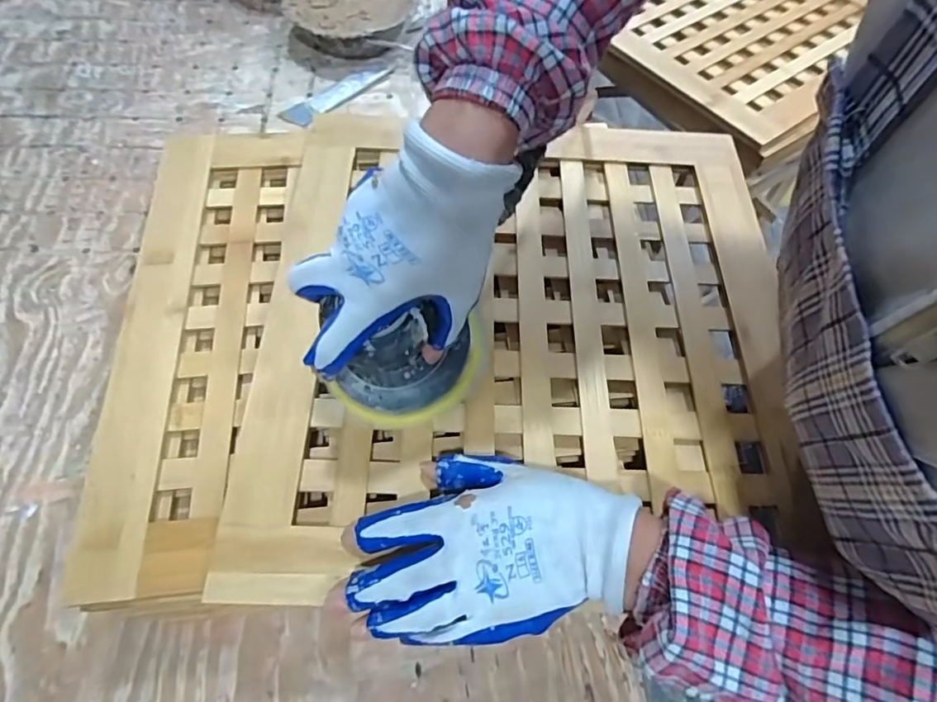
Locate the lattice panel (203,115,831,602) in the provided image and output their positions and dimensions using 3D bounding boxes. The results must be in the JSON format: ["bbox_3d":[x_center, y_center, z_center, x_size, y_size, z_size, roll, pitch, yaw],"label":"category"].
[{"bbox_3d":[0.048,-0.036,0.433,0.414,0.029,0.402,0,64,-4],"label":"lattice panel"}]

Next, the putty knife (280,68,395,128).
[{"bbox_3d":[-0.164,-0.327,0.691,0.153,0.010,0.038,-39,70,-21],"label":"putty knife"}]

